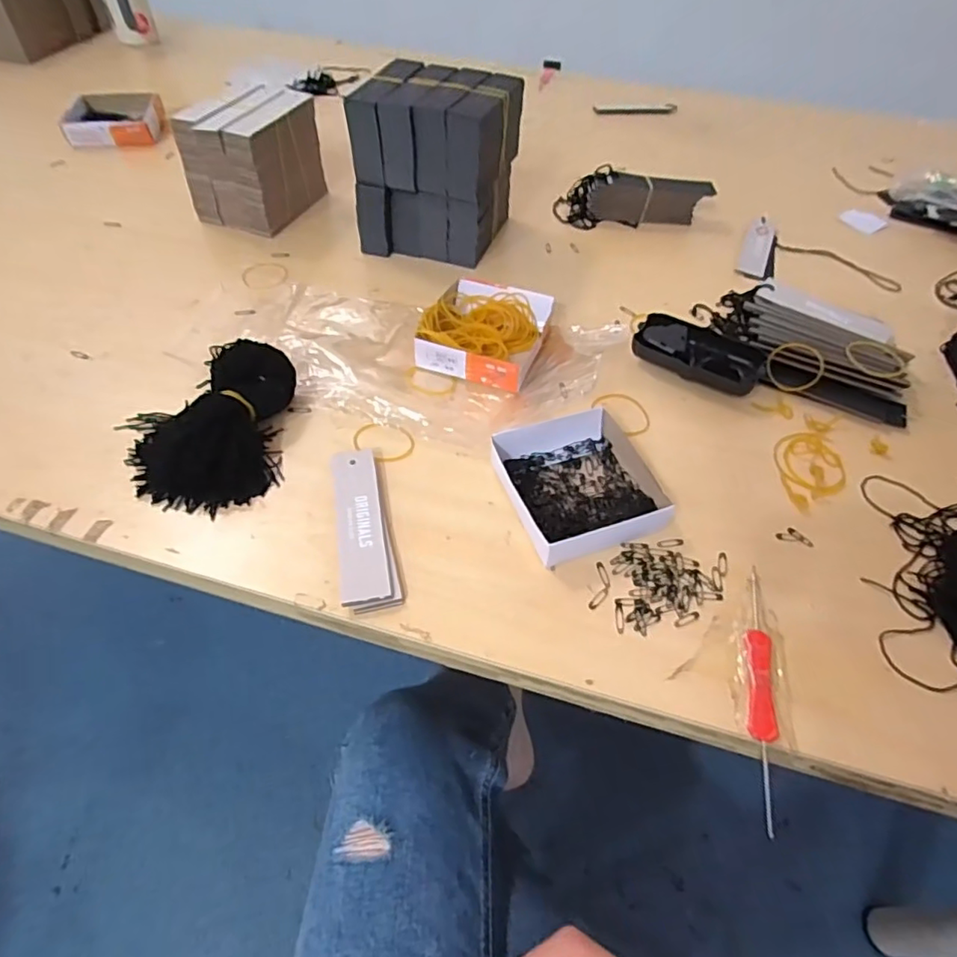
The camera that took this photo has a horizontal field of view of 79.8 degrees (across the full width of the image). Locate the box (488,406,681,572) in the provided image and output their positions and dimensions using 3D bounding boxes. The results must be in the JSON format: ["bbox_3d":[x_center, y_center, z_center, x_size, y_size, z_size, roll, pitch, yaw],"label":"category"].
[{"bbox_3d":[0.071,-0.001,0.426,0.100,0.024,0.116,-15,54,-15],"label":"box"}]

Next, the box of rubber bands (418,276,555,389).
[{"bbox_3d":[0.007,-0.134,0.524,0.107,0.032,0.121,19,53,11],"label":"box of rubber bands"}]

